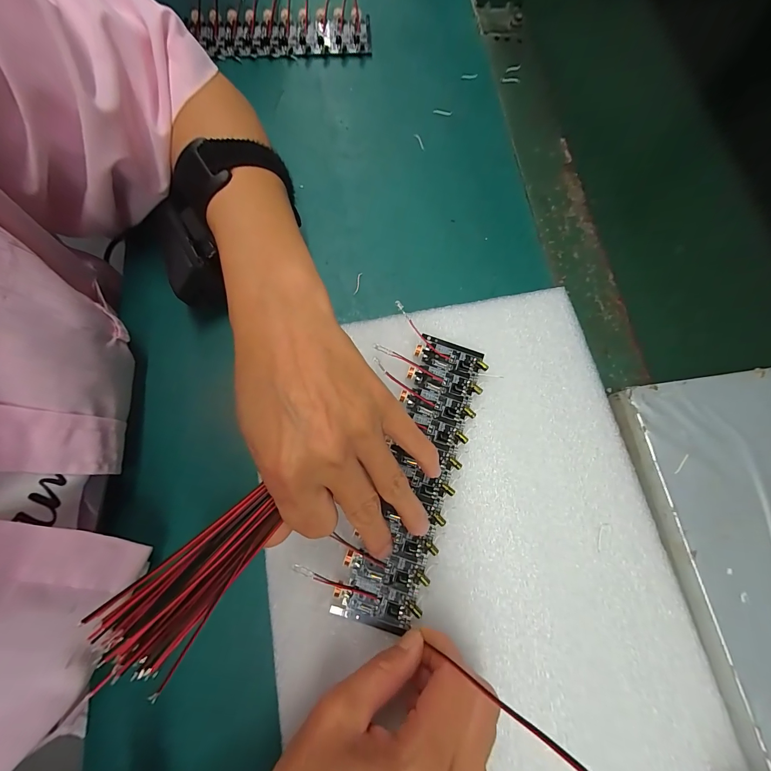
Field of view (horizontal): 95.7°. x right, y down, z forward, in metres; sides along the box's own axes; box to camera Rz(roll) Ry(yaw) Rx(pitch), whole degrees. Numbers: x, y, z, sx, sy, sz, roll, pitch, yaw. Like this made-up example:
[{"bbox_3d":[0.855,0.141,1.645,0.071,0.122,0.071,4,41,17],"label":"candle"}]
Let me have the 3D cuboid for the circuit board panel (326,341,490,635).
[{"bbox_3d":[0.018,0.049,0.201,0.045,0.007,0.163,17,75,6],"label":"circuit board panel"}]

